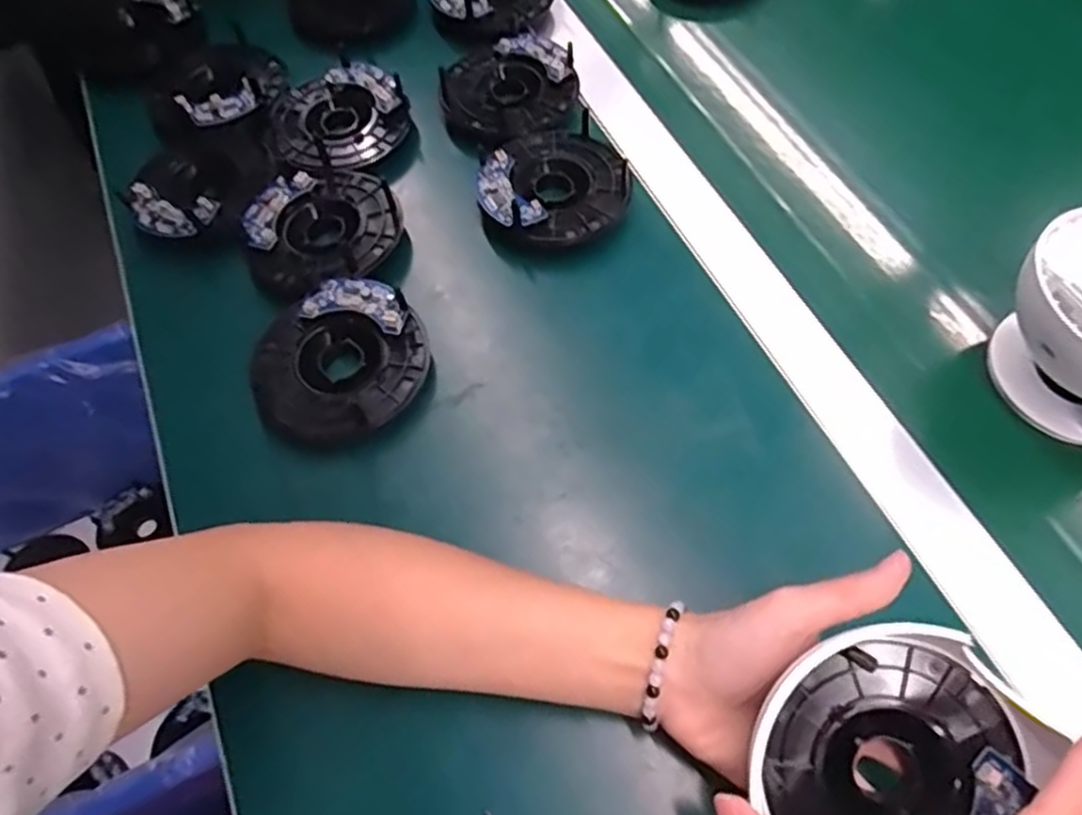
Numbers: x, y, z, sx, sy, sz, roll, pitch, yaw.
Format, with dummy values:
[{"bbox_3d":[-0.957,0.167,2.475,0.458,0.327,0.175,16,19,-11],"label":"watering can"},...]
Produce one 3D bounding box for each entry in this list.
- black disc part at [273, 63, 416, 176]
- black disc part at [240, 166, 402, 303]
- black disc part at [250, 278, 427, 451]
[{"bbox_3d":[-0.146,-0.212,0.520,0.094,0.017,0.095,-1,63,3],"label":"black disc part"},{"bbox_3d":[-0.142,-0.118,0.465,0.098,0.019,0.089,-30,65,-12],"label":"black disc part"},{"bbox_3d":[-0.118,-0.027,0.424,0.101,0.023,0.091,-36,66,-14],"label":"black disc part"}]

